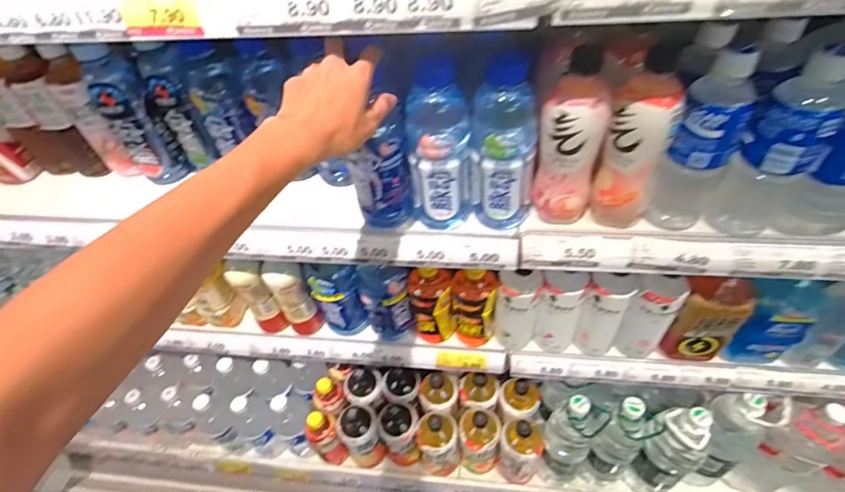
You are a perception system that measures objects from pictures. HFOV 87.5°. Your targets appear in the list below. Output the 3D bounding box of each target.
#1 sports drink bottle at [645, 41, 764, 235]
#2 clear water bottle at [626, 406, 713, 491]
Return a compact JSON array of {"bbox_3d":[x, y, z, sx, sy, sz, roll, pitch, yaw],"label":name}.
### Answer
[{"bbox_3d":[0.303,-0.111,0.473,0.057,0.197,0.081,27,57,27],"label":"sports drink bottle"},{"bbox_3d":[0.460,0.385,0.819,0.075,0.298,0.078,-3,48,4],"label":"clear water bottle"}]

